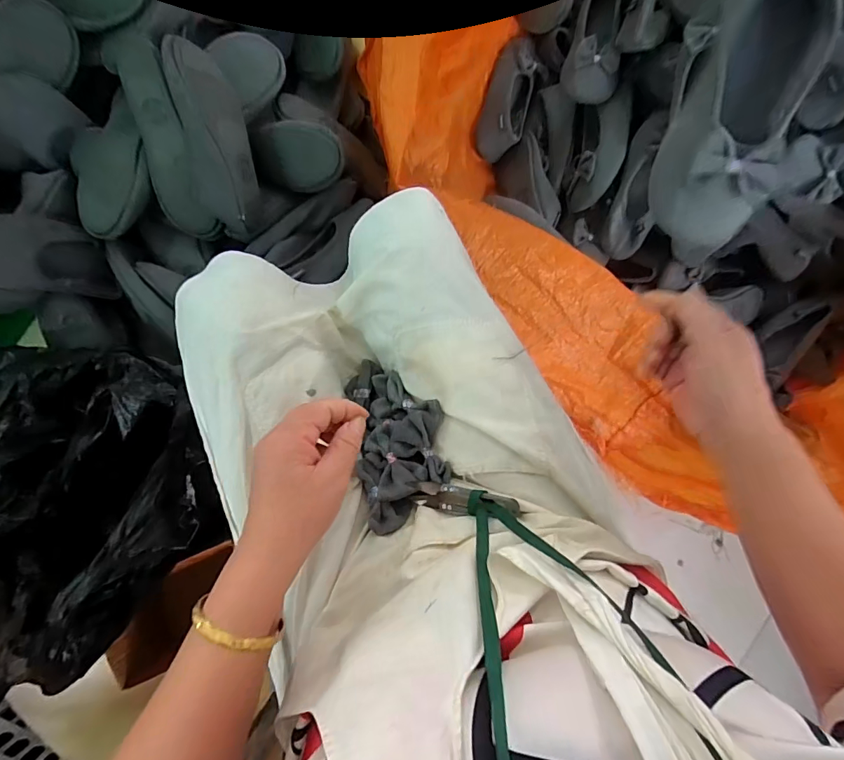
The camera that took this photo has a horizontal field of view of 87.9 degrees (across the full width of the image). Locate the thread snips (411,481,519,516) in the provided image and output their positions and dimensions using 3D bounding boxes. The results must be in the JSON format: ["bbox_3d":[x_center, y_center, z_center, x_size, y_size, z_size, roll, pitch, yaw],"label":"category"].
[{"bbox_3d":[0.038,0.108,0.391,0.093,0.007,0.025,1,83,16],"label":"thread snips"}]

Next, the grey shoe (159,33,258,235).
[{"bbox_3d":[-0.289,-0.329,0.618,0.078,0.073,0.244,-9,118,-4],"label":"grey shoe"}]

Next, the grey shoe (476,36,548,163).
[{"bbox_3d":[0.165,-0.531,0.825,0.093,0.063,0.230,23,83,0],"label":"grey shoe"}]

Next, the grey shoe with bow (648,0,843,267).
[{"bbox_3d":[0.282,-0.236,0.393,0.096,0.056,0.242,18,97,-1],"label":"grey shoe with bow"}]

